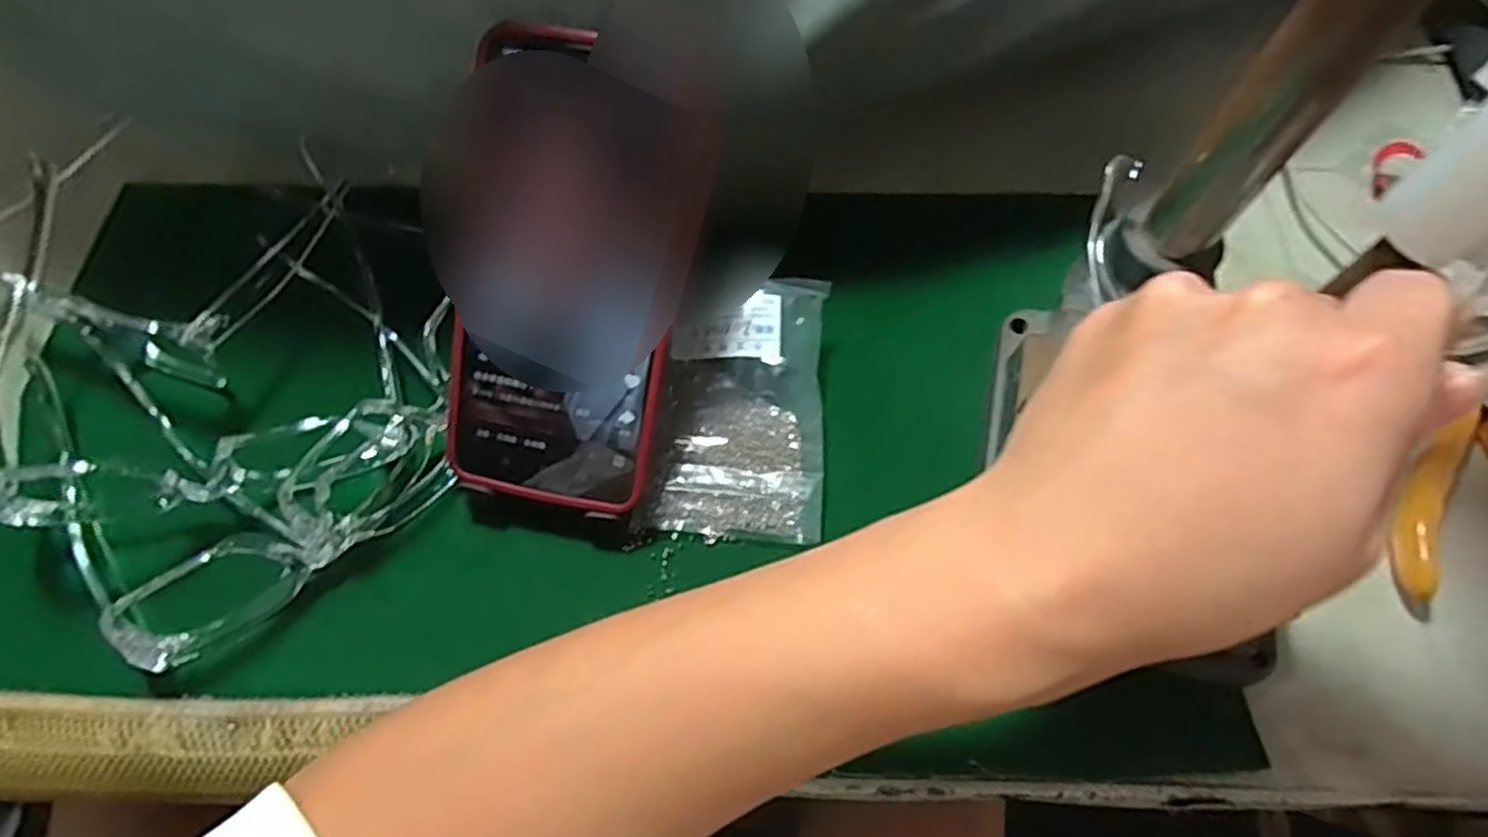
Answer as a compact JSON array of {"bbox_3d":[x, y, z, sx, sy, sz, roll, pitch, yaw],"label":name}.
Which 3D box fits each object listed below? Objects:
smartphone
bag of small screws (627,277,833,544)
[{"bbox_3d":[-0.066,-0.052,0.290,0.083,0.019,0.169,10,99,-6],"label":"smartphone"},{"bbox_3d":[-0.003,-0.006,0.325,0.073,0.014,0.109,4,83,-2],"label":"bag of small screws"}]

